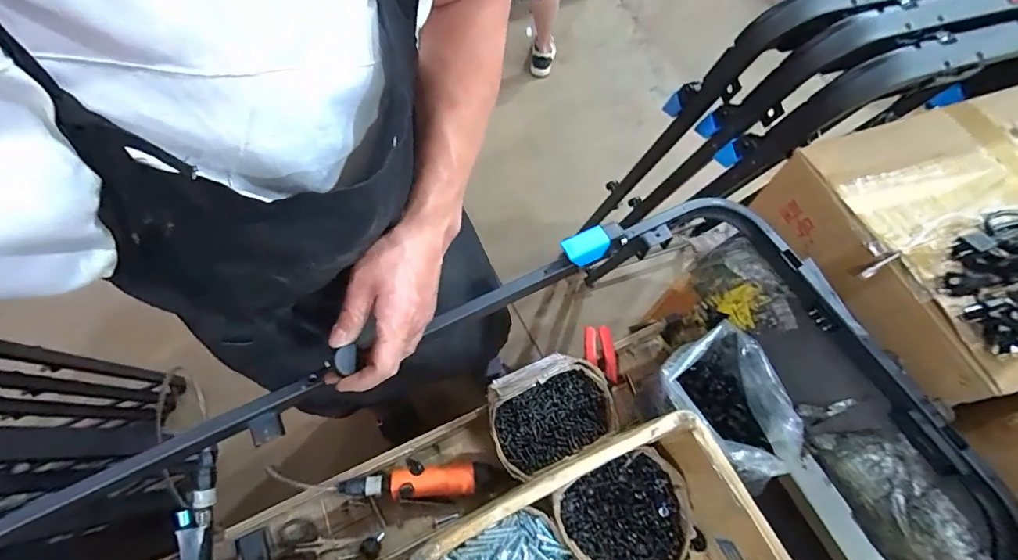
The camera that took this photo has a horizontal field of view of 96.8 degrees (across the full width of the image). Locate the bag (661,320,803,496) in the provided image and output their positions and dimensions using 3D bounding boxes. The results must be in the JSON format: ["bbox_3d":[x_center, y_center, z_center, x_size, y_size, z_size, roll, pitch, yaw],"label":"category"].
[{"bbox_3d":[0.274,0.162,0.591,0.128,0.114,0.173,-15,65,-10],"label":"bag"}]

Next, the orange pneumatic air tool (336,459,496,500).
[{"bbox_3d":[-0.129,0.288,0.649,0.213,0.049,0.052,-2,64,-4],"label":"orange pneumatic air tool"}]

